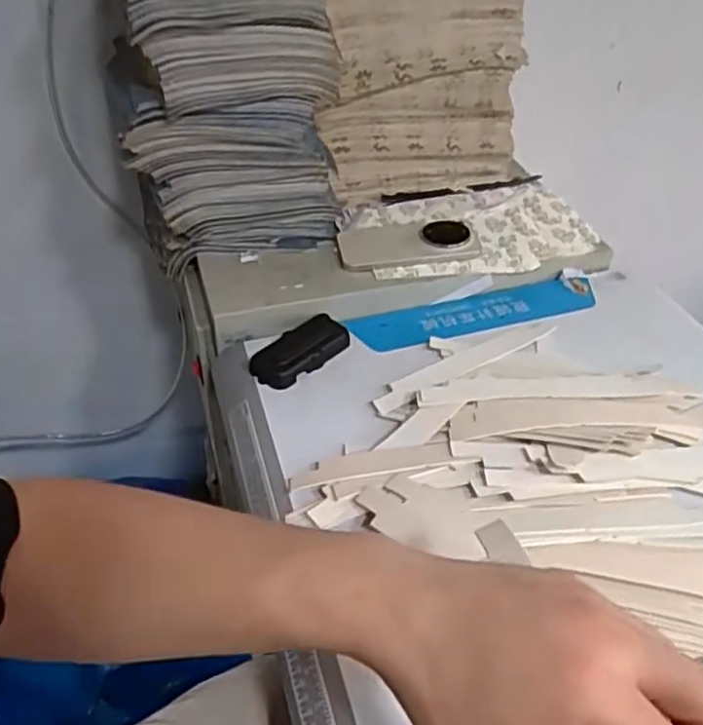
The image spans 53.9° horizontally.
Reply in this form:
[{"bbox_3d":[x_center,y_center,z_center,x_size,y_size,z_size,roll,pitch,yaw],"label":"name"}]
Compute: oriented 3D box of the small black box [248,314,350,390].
[{"bbox_3d":[-0.056,-0.011,0.724,0.053,0.021,0.108,31,49,31],"label":"small black box"}]

